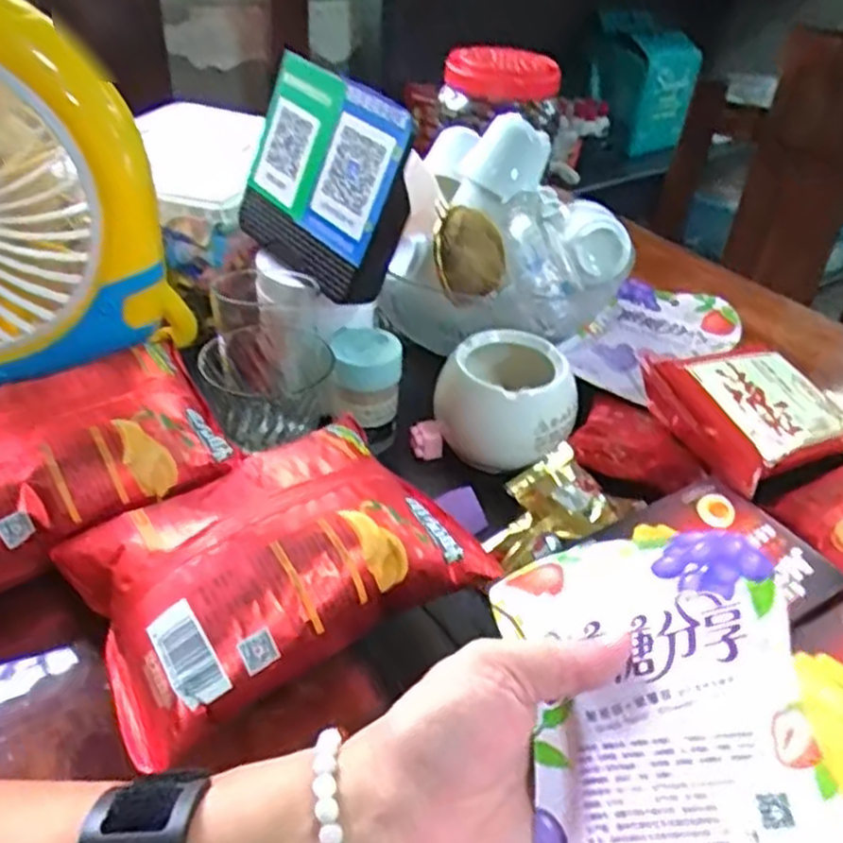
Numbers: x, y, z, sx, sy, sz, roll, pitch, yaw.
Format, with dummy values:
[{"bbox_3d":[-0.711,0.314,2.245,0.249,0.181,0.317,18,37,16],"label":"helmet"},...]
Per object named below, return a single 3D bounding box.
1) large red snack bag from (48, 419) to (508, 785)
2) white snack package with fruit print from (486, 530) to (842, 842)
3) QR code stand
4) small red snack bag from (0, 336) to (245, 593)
[{"bbox_3d":[-0.070,0.062,0.374,0.182,0.050,0.123,-21,45,-29],"label":"large red snack bag"},{"bbox_3d":[0.090,0.115,0.276,0.110,0.012,0.164,-9,49,5],"label":"white snack package with fruit print"},{"bbox_3d":[-0.062,-0.158,0.492,0.042,0.122,0.137,-4,38,-49],"label":"QR code stand"},{"bbox_3d":[-0.200,0.020,0.412,0.168,0.060,0.110,-18,44,-26],"label":"small red snack bag"}]

